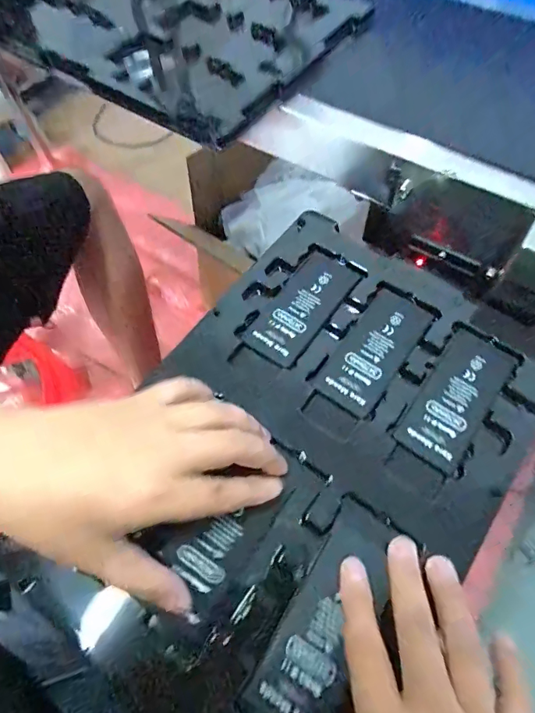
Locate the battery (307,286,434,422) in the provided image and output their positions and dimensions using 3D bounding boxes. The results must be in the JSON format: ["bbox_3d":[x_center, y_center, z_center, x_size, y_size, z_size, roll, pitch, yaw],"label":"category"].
[{"bbox_3d":[0.075,-0.005,0.321,0.043,0.005,0.097,34,68,18],"label":"battery"}]

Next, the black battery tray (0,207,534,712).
[{"bbox_3d":[0.026,0.057,0.287,0.220,0.014,0.320,33,68,18],"label":"black battery tray"}]

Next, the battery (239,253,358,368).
[{"bbox_3d":[0.027,-0.037,0.339,0.041,0.004,0.096,34,68,18],"label":"battery"}]

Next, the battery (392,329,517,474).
[{"bbox_3d":[0.125,0.027,0.302,0.042,0.004,0.097,34,68,18],"label":"battery"}]

